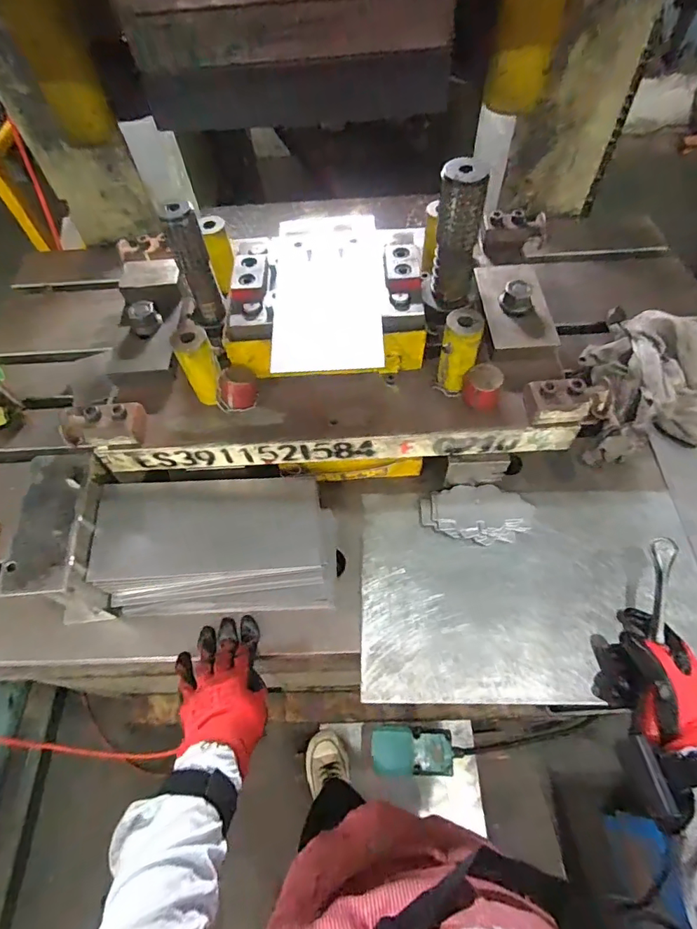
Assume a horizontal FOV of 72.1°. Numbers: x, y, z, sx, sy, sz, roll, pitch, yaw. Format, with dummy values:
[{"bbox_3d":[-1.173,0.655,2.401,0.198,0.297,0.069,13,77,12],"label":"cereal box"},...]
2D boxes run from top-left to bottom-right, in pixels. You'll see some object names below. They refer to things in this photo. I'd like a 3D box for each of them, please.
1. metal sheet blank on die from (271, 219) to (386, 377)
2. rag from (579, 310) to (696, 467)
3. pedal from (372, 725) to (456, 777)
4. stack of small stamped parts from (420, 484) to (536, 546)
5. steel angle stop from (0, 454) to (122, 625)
[{"bbox_3d":[-0.025,-0.213,0.568,0.121,0.008,0.254,-2,61,1],"label":"metal sheet blank on die"},{"bbox_3d":[0.459,-0.112,0.683,0.225,0.081,0.255,7,60,8],"label":"rag"},{"bbox_3d":[0.157,0.694,1.161,0.204,0.131,0.104,-1,59,3],"label":"pedal"},{"bbox_3d":[0.165,0.063,0.614,0.138,0.016,0.075,-4,71,5],"label":"stack of small stamped parts"},{"bbox_3d":[-0.327,0.088,0.578,0.069,0.130,0.164,-6,59,0],"label":"steel angle stop"}]

